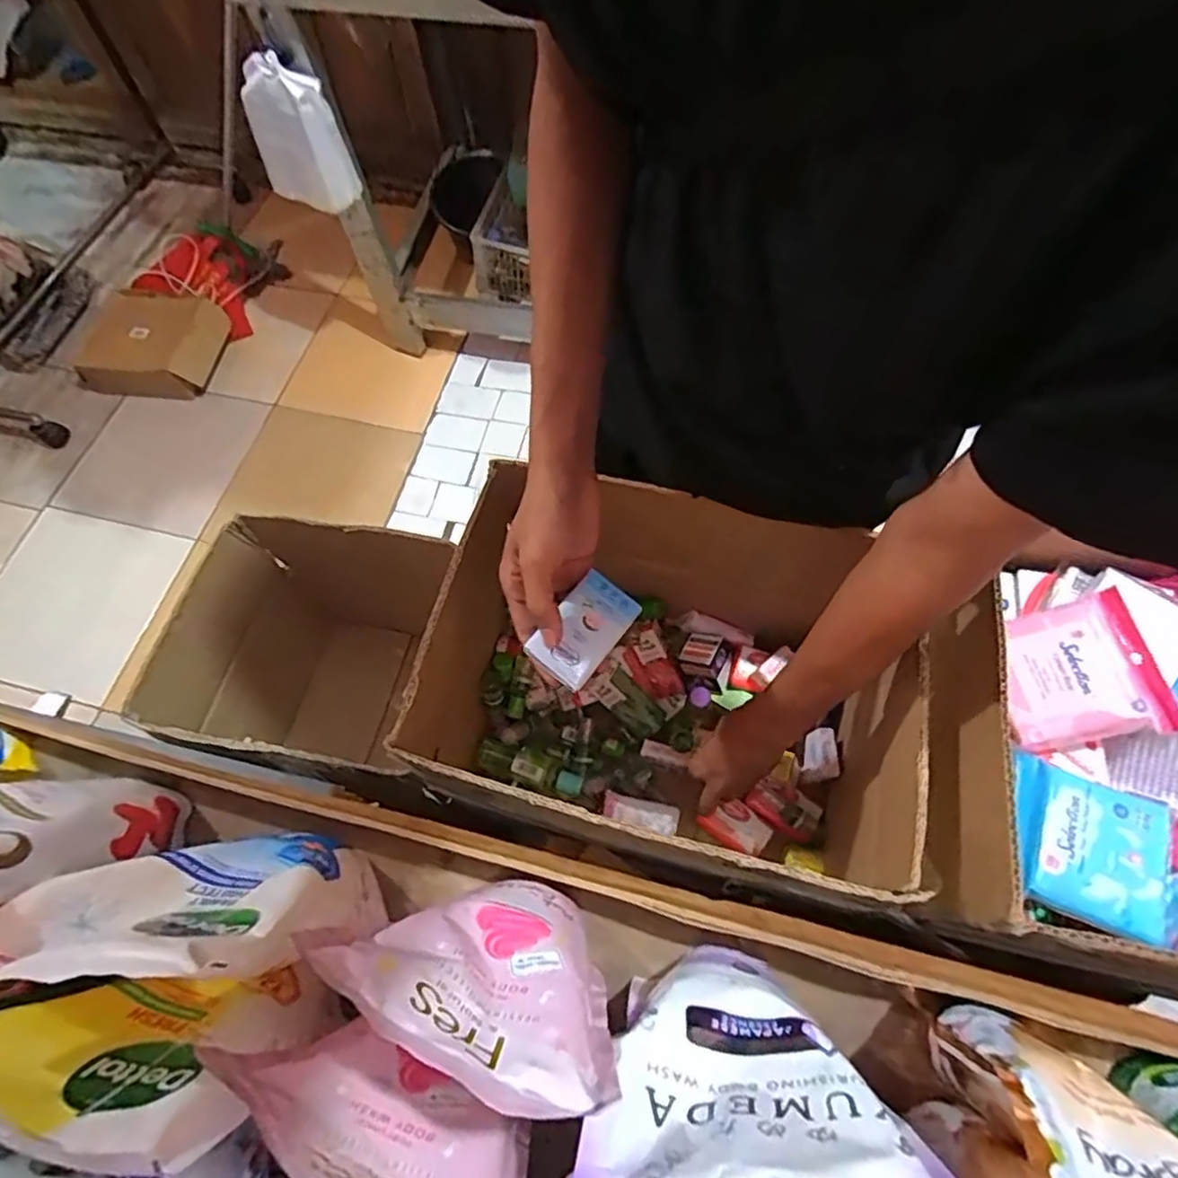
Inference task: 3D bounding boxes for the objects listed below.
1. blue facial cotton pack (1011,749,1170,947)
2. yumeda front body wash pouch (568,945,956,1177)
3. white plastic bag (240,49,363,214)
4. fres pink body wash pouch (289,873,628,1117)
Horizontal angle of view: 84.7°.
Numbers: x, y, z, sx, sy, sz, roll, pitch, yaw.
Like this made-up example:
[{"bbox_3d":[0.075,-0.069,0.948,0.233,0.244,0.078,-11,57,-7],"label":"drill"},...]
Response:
[{"bbox_3d":[0.327,0.168,0.426,0.088,0.023,0.093,21,70,10],"label":"blue facial cotton pack"},{"bbox_3d":[0.059,0.205,0.285,0.127,0.184,0.054,-3,68,0],"label":"yumeda front body wash pouch"},{"bbox_3d":[-0.530,-0.815,1.184,0.150,0.221,0.140,-26,70,-9],"label":"white plastic bag"},{"bbox_3d":[-0.043,0.171,0.302,0.123,0.144,0.054,26,71,11],"label":"fres pink body wash pouch"}]

